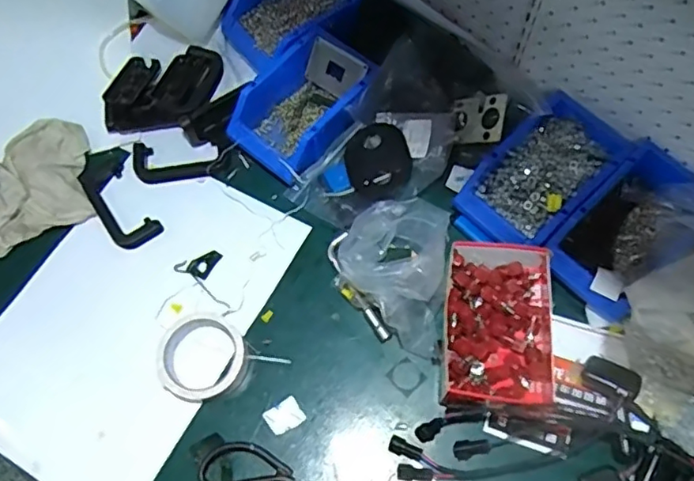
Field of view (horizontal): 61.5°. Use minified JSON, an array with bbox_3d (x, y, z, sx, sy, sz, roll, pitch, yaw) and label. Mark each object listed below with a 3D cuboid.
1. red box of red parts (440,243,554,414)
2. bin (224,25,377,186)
[{"bbox_3d":[0.163,0.093,0.640,0.120,0.044,0.185,5,67,4],"label":"red box of red parts"},{"bbox_3d":[-0.054,-0.174,0.754,0.124,0.064,0.189,39,73,16],"label":"bin"}]

